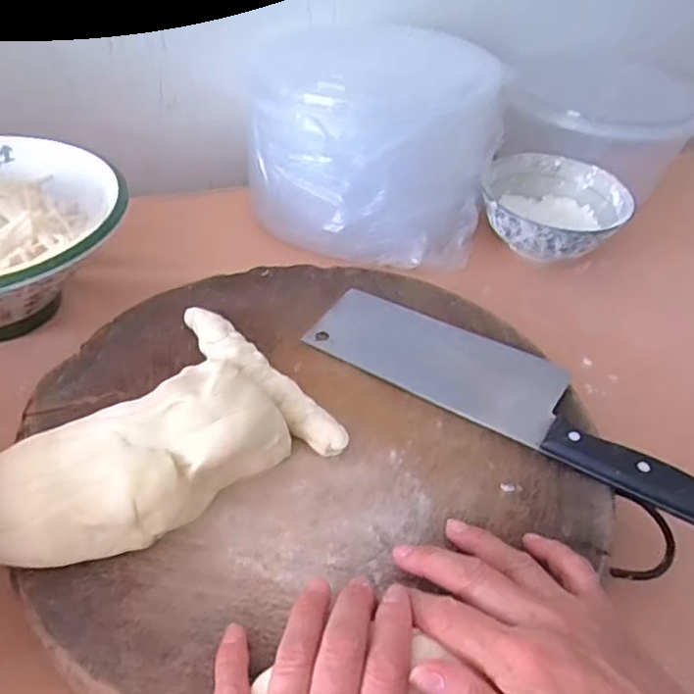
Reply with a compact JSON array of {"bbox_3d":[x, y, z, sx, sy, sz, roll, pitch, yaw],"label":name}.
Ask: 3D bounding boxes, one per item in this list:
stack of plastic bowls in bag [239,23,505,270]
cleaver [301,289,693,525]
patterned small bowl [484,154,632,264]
[{"bbox_3d":[0.025,-0.193,0.594,0.230,0.155,0.172,8,41,4],"label":"stack of plastic bowls in bag"},{"bbox_3d":[0.108,0.027,0.418,0.286,0.023,0.078,27,46,23],"label":"cleaver"},{"bbox_3d":[0.207,-0.139,0.625,0.137,0.050,0.141,3,41,-2],"label":"patterned small bowl"}]

